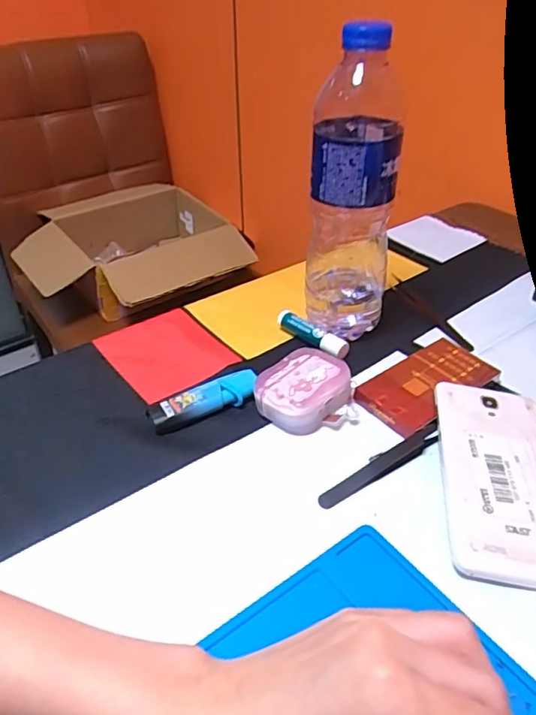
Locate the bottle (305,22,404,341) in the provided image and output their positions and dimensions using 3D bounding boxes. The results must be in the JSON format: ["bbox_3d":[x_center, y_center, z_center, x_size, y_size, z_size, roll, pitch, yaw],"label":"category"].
[{"bbox_3d":[0.063,-0.116,0.422,0.064,0.222,0.059,4,38,7],"label":"bottle"}]

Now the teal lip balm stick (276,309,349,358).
[{"bbox_3d":[0.036,-0.018,0.464,0.019,0.017,0.070,-30,46,-32],"label":"teal lip balm stick"}]

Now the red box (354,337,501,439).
[{"bbox_3d":[0.117,0.021,0.413,0.101,0.016,0.057,-25,43,-27],"label":"red box"}]

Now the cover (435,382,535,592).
[{"bbox_3d":[0.143,0.072,0.341,0.072,0.006,0.140,10,42,3],"label":"cover"}]

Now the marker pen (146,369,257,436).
[{"bbox_3d":[-0.045,0.030,0.400,0.080,0.014,0.022,-19,41,-22],"label":"marker pen"}]

